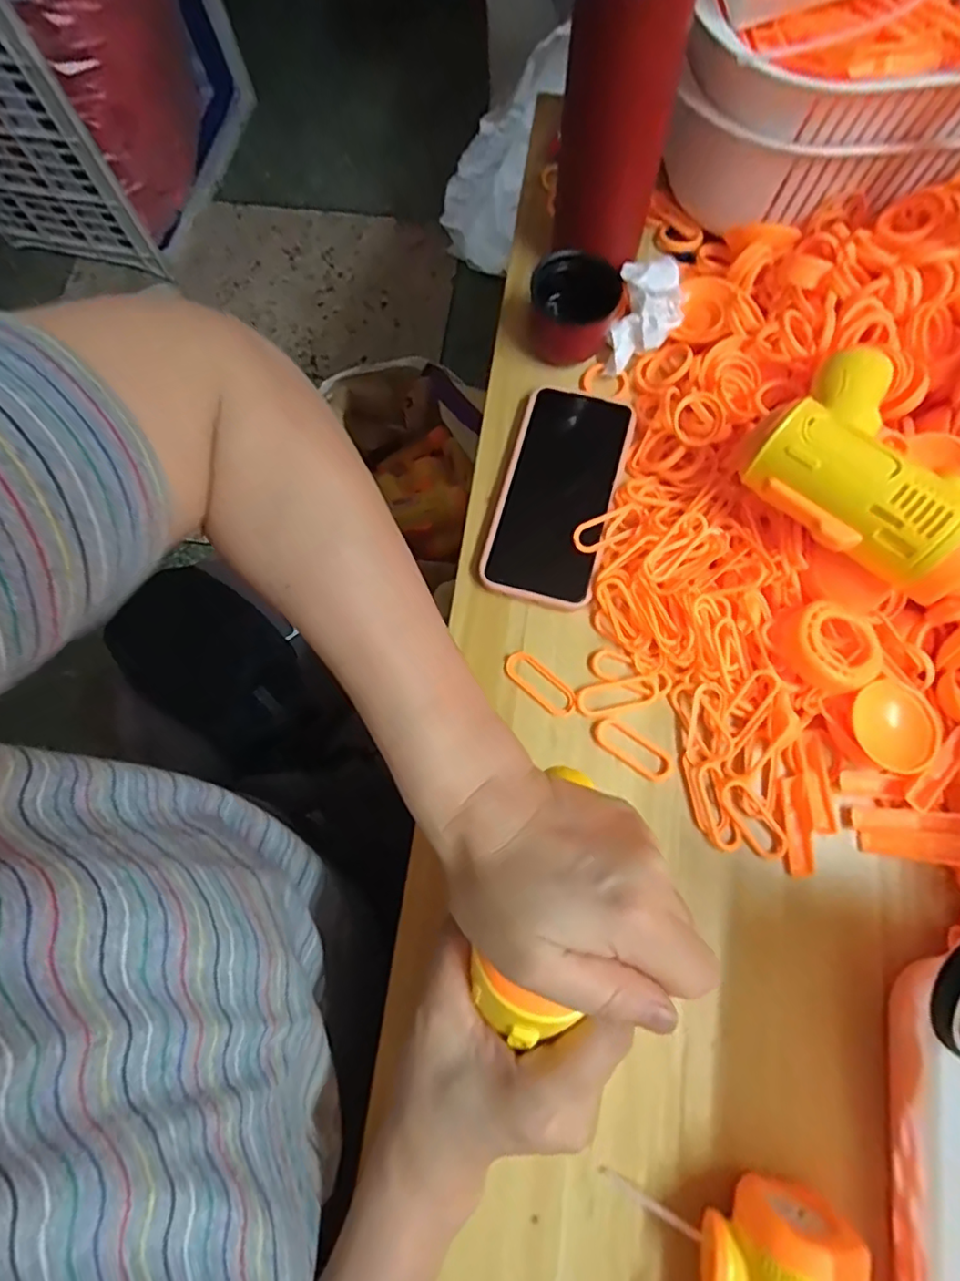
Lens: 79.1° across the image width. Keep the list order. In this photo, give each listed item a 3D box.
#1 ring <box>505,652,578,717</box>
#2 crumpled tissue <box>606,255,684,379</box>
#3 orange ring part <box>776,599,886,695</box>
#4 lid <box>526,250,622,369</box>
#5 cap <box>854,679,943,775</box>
[{"bbox_3d":[0.040,0.029,0.387,0.054,0.004,0.022,40,79,11],"label":"ring"},{"bbox_3d":[0.127,-0.244,0.439,0.048,0.024,0.087,10,75,4],"label":"crumpled tissue"},{"bbox_3d":[0.217,0.003,0.356,0.050,0.020,0.056,-34,77,-8],"label":"orange ring part"},{"bbox_3d":[0.068,-0.243,0.425,0.063,0.047,0.055,-5,74,-1],"label":"lid"},{"bbox_3d":[0.249,0.051,0.348,0.053,0.017,0.053,0,74,1],"label":"cap"}]

